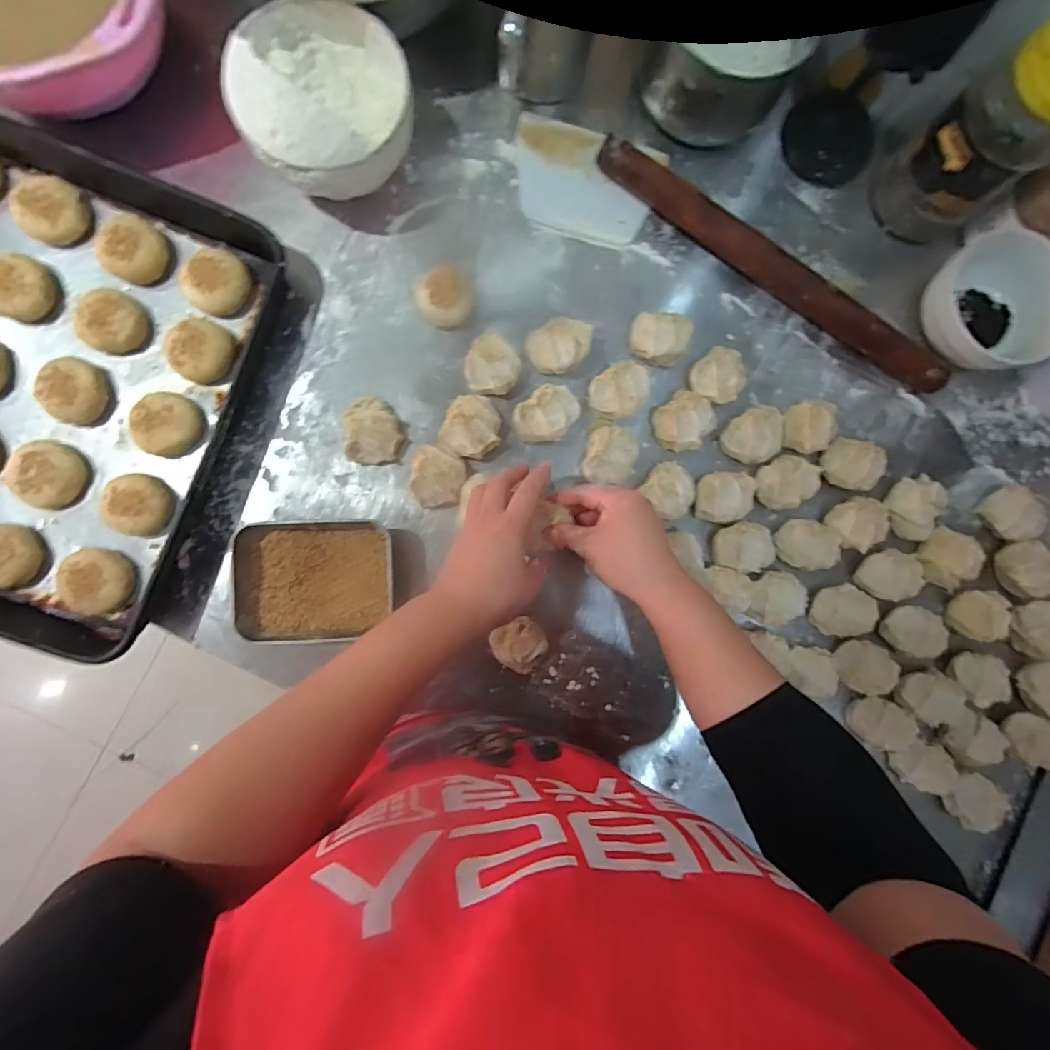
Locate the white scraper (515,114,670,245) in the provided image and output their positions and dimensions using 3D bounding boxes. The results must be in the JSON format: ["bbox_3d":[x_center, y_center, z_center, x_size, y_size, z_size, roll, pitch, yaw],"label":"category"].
[{"bbox_3d":[0.065,-0.349,0.520,0.143,0.005,0.116,3,89,-5],"label":"white scraper"}]

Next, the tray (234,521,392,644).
[{"bbox_3d":[-0.191,0.051,0.472,0.131,0.030,0.106,-1,88,-5],"label":"tray"}]

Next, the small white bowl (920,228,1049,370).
[{"bbox_3d":[0.470,-0.223,0.523,0.112,0.067,0.132,-16,90,-5],"label":"small white bowl"}]

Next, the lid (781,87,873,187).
[{"bbox_3d":[0.314,-0.398,0.532,0.090,0.011,0.084,17,109,3],"label":"lid"}]

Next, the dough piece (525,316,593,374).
[{"bbox_3d":[0.033,-0.171,0.492,0.063,0.037,0.045,-41,92,-5],"label":"dough piece"}]

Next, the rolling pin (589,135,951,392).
[{"bbox_3d":[0.252,-0.254,0.517,0.416,0.037,0.042,29,86,-3],"label":"rolling pin"}]

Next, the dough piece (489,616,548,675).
[{"bbox_3d":[-0.004,0.114,0.487,0.045,0.037,0.048,0,88,-5],"label":"dough piece"}]

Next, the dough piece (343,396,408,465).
[{"bbox_3d":[-0.142,-0.089,0.481,0.056,0.035,0.063,0,88,-5],"label":"dough piece"}]

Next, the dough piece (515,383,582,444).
[{"bbox_3d":[0.021,-0.104,0.494,0.062,0.037,0.046,-41,92,-5],"label":"dough piece"}]

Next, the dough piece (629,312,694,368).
[{"bbox_3d":[0.134,-0.184,0.507,0.060,0.034,0.054,6,88,-5],"label":"dough piece"}]

